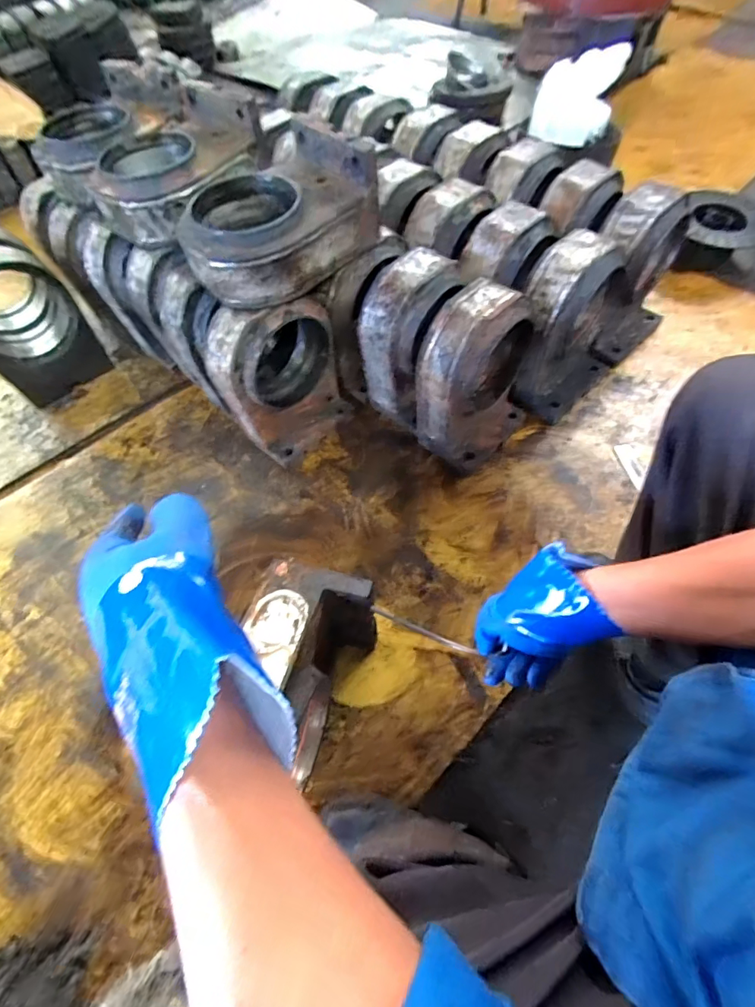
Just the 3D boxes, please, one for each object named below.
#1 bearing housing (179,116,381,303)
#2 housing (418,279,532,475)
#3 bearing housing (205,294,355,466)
[{"bbox_3d":[-0.175,-0.475,0.779,0.299,0.137,0.220,-41,64,-20],"label":"bearing housing"},{"bbox_3d":[0.192,-0.228,0.882,0.222,0.312,0.131,-37,63,-18],"label":"housing"},{"bbox_3d":[-0.180,-0.243,0.903,0.231,0.305,0.145,-34,62,-16],"label":"bearing housing"}]

